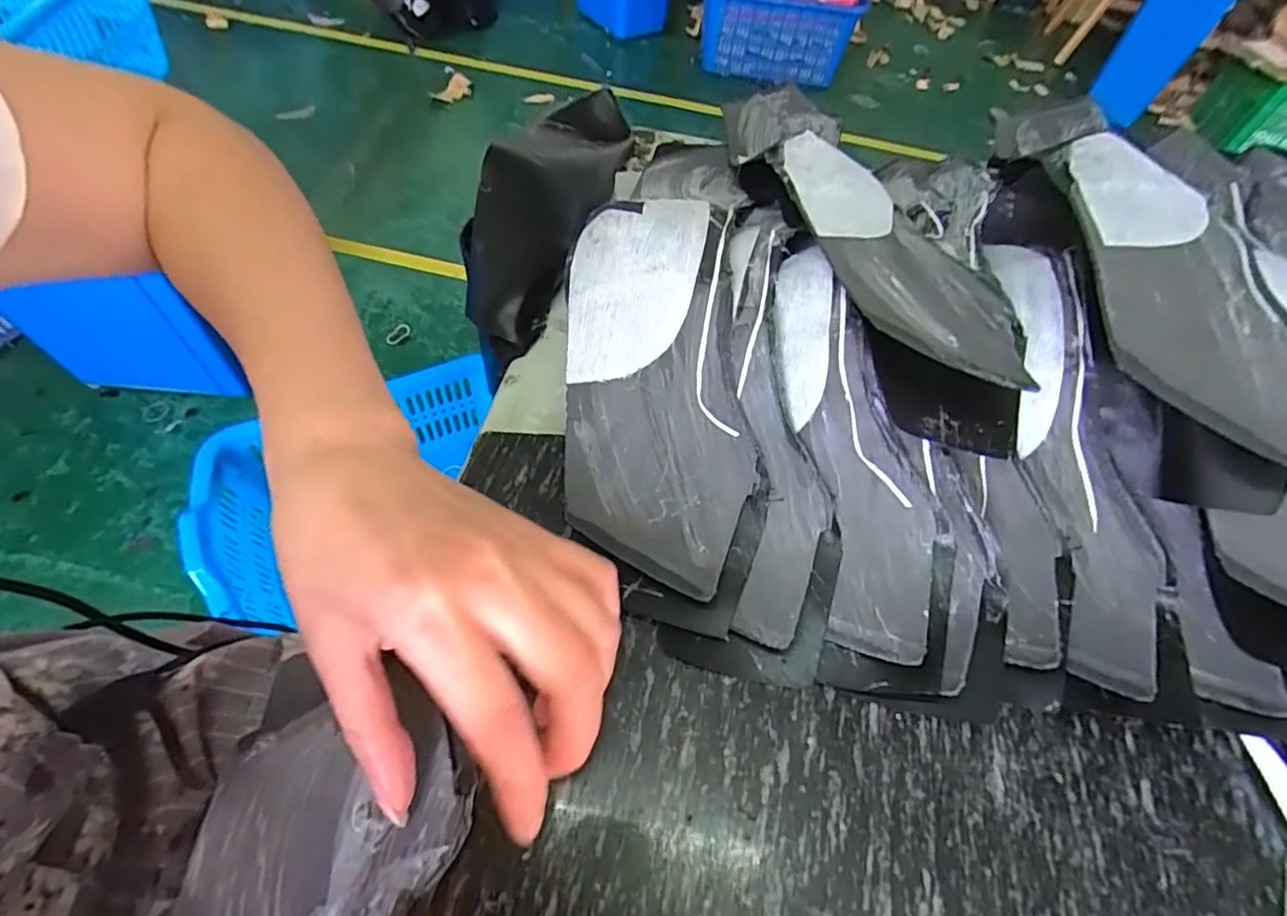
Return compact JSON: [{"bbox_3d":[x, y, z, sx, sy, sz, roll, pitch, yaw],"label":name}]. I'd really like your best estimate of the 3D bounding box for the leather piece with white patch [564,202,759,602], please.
[{"bbox_3d":[0.005,-0.032,0.257,0.077,0.016,0.171,-3,81,2],"label":"leather piece with white patch"}]

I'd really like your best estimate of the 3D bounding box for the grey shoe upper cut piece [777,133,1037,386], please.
[{"bbox_3d":[0.116,-0.093,0.274,0.070,0.011,0.167,-4,58,-17],"label":"grey shoe upper cut piece"}]

